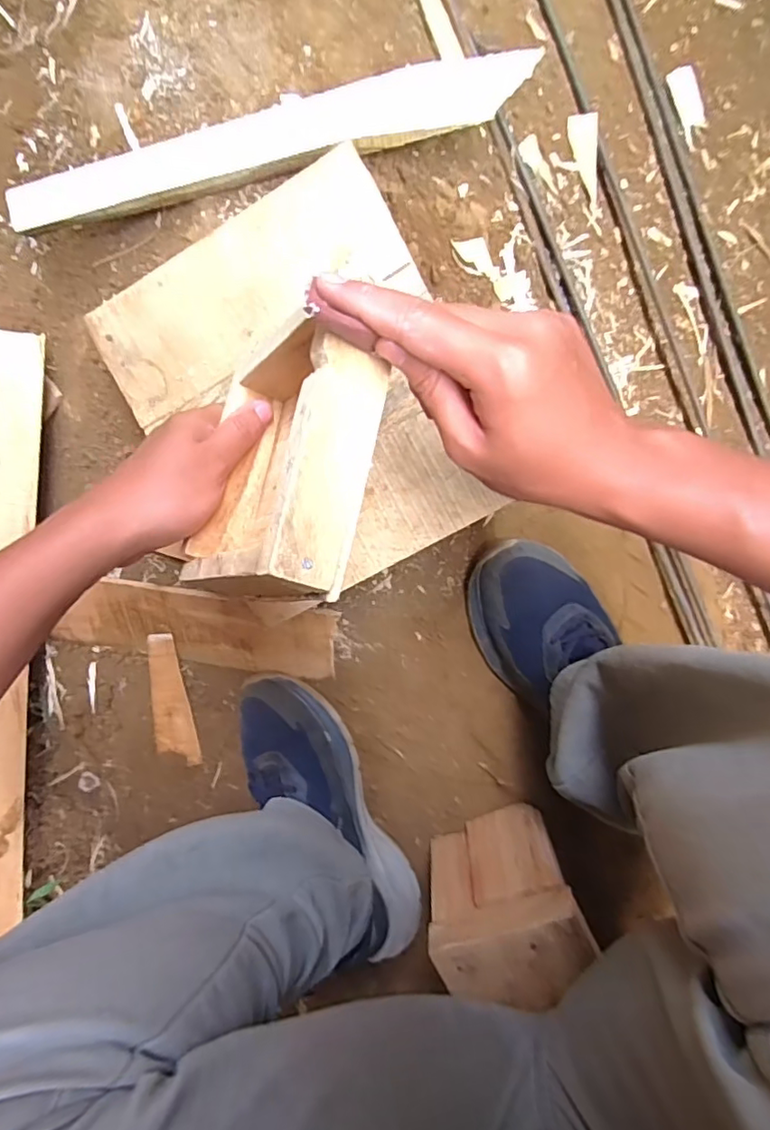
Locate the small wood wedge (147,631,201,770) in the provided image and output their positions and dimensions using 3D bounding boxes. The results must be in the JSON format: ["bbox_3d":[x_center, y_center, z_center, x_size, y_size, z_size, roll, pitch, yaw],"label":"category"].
[{"bbox_3d":[-0.227,0.144,0.584,0.039,0.008,0.151,-9,107,-10],"label":"small wood wedge"}]

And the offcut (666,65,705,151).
[{"bbox_3d":[0.289,-0.435,0.528,0.027,0.009,0.068,-22,94,1],"label":"offcut"}]

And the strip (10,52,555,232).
[{"bbox_3d":[-0.093,-0.334,0.439,0.417,0.020,0.058,-14,94,0],"label":"strip"}]

